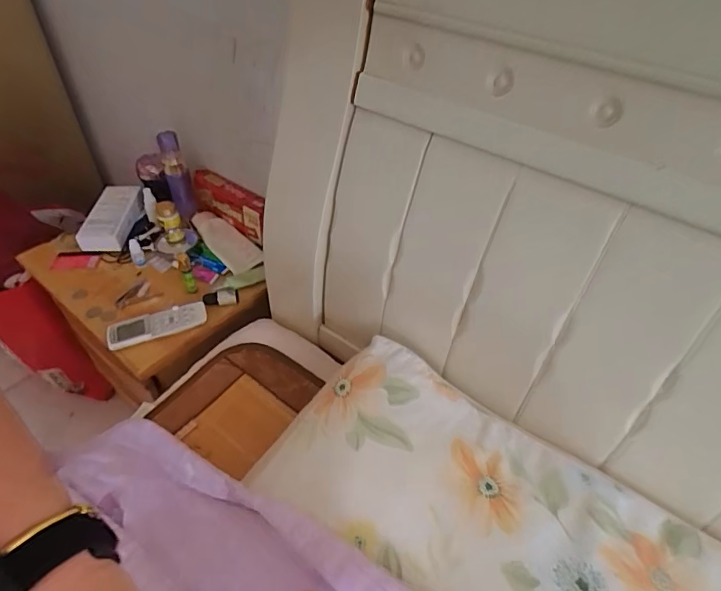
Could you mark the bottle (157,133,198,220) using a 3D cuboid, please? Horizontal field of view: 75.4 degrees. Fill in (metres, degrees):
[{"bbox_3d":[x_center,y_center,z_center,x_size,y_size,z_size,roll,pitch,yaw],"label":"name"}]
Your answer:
[{"bbox_3d":[-0.373,-0.244,0.951,0.044,0.183,0.031,-15,47,-18],"label":"bottle"}]

